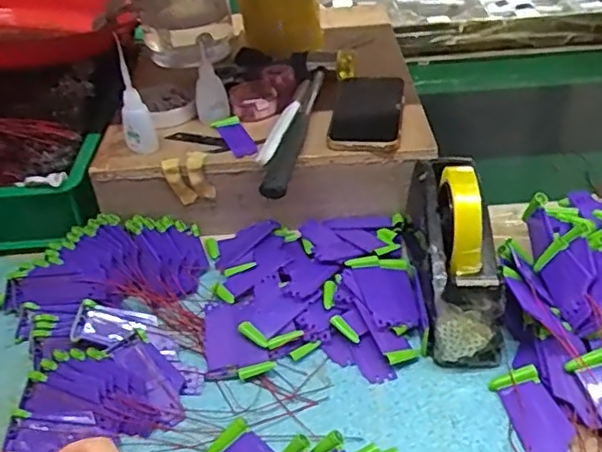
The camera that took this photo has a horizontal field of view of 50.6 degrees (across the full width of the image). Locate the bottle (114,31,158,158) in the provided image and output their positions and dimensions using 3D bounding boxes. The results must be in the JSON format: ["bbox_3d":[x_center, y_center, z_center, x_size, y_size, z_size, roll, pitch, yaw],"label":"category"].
[{"bbox_3d":[-0.168,-0.125,0.632,0.030,0.110,0.028,-13,38,-10],"label":"bottle"}]

